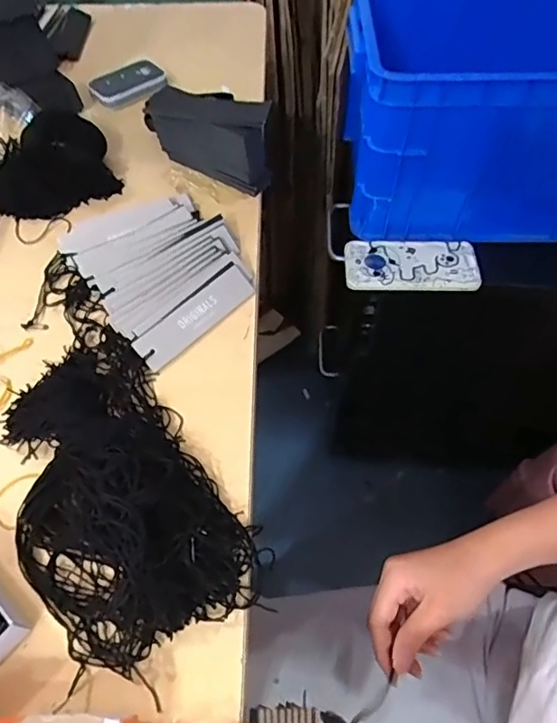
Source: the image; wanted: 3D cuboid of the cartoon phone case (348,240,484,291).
[{"bbox_3d":[0.171,-0.126,0.653,0.165,0.013,0.080,2,57,2],"label":"cartoon phone case"}]

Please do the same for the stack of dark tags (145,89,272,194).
[{"bbox_3d":[-0.072,-0.250,0.560,0.147,0.076,0.057,26,61,17],"label":"stack of dark tags"}]

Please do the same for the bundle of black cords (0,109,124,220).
[{"bbox_3d":[-0.259,-0.222,0.562,0.144,0.049,0.111,-28,61,-16],"label":"bundle of black cords"}]

